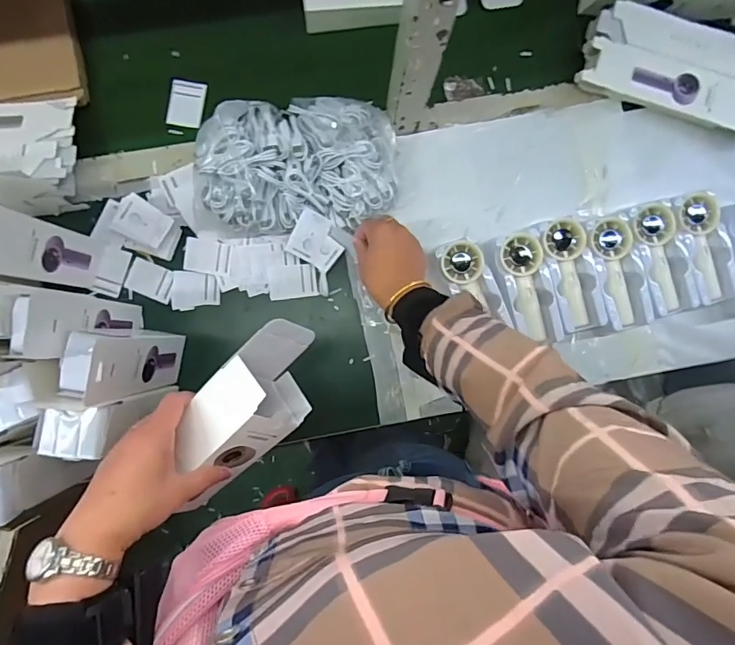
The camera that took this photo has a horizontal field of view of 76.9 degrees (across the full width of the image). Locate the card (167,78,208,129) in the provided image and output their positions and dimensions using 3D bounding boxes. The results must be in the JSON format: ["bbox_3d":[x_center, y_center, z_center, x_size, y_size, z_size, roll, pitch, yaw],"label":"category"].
[{"bbox_3d":[-0.262,-0.318,0.671,0.049,0.007,0.069,7,85,-9],"label":"card"}]

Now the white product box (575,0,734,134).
[{"bbox_3d":[0.457,-0.356,0.663,0.294,0.045,0.122,18,87,-2],"label":"white product box"}]

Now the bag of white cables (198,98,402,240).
[{"bbox_3d":[-0.096,-0.213,0.629,0.271,0.069,0.191,-3,88,-3],"label":"bag of white cables"}]

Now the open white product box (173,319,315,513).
[{"bbox_3d":[-0.114,0.081,0.461,0.178,0.074,0.080,-47,74,12],"label":"open white product box"}]

